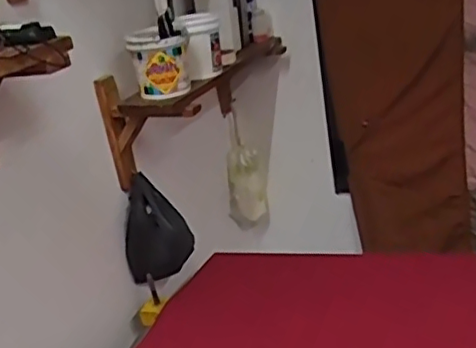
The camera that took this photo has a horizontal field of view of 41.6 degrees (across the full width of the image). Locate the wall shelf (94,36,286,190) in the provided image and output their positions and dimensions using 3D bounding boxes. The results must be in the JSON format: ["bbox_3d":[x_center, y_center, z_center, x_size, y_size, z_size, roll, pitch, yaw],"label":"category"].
[{"bbox_3d":[-0.075,-0.165,1.468,0.235,0.211,0.563,2,21,28],"label":"wall shelf"}]

